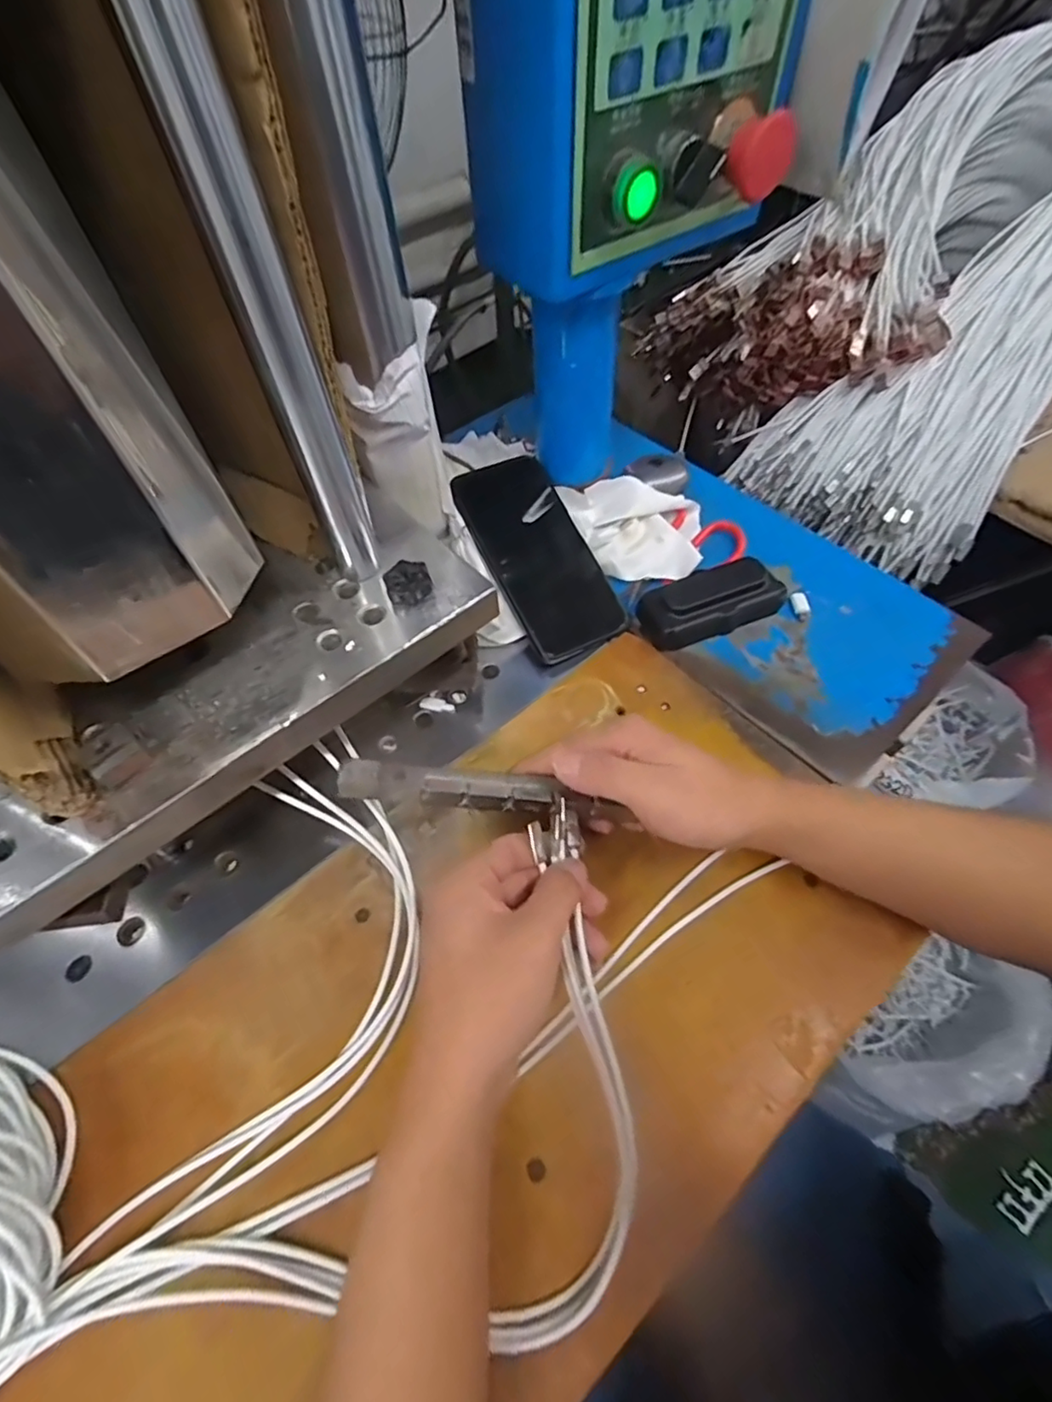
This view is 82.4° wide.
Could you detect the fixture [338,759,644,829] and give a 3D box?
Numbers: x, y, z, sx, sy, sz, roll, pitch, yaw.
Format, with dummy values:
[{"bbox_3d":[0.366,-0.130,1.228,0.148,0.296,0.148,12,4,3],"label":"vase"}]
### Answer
[{"bbox_3d":[-0.019,0.049,0.324,0.155,0.016,0.017,8,59,-8],"label":"fixture"}]

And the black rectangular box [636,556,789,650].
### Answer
[{"bbox_3d":[0.142,-0.078,0.456,0.106,0.028,0.050,-21,61,-10],"label":"black rectangular box"}]

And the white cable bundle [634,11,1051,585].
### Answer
[{"bbox_3d":[0.396,-0.445,0.635,0.382,0.246,0.452,37,65,24],"label":"white cable bundle"}]

